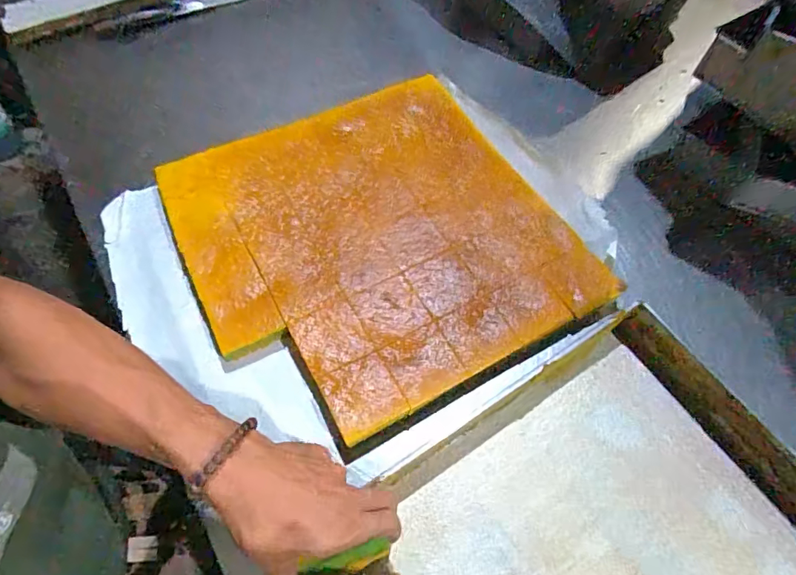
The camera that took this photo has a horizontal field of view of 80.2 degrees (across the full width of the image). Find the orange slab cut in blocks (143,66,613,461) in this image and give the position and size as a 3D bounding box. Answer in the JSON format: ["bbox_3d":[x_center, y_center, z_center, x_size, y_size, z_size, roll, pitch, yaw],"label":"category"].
[{"bbox_3d":[-0.032,-0.066,0.582,0.424,0.030,0.426,-27,69,-12],"label":"orange slab cut in blocks"}]

